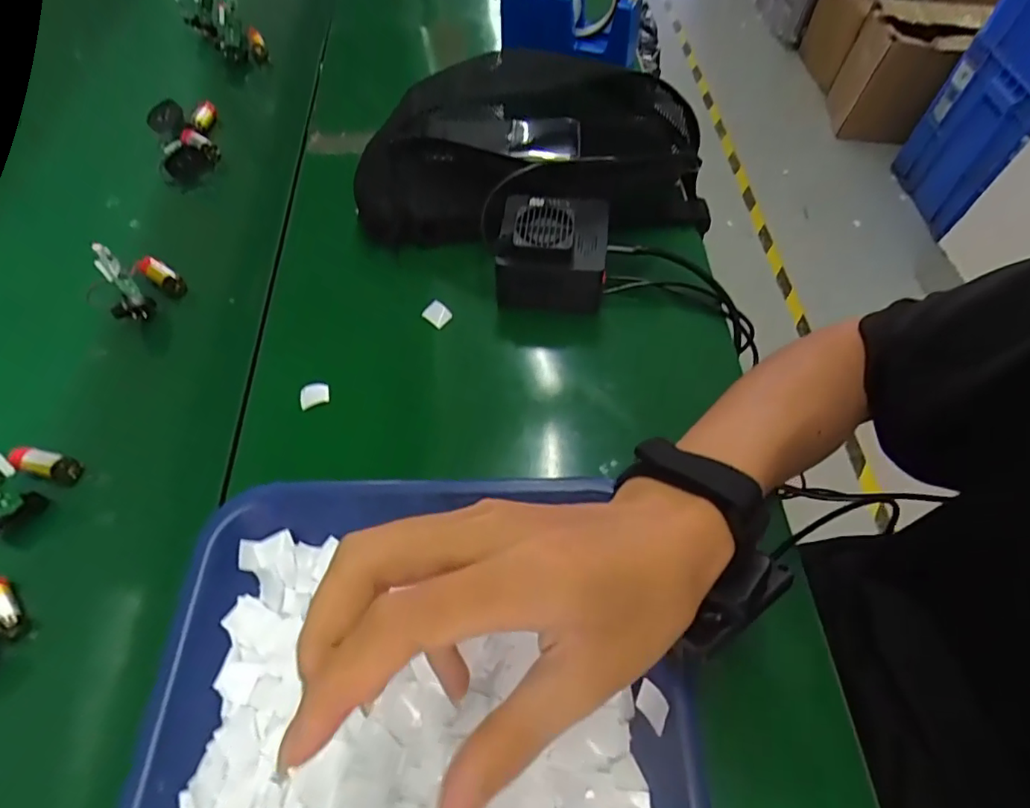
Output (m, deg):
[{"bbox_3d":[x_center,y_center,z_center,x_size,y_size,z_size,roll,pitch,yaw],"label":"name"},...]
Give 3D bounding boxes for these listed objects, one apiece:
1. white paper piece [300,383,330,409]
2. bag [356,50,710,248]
[{"bbox_3d":[-0.138,-0.007,0.375,0.020,0.004,0.016,-18,73,-15],"label":"white paper piece"},{"bbox_3d":[0.019,-0.218,0.447,0.286,0.076,0.150,-5,59,-5],"label":"bag"}]

